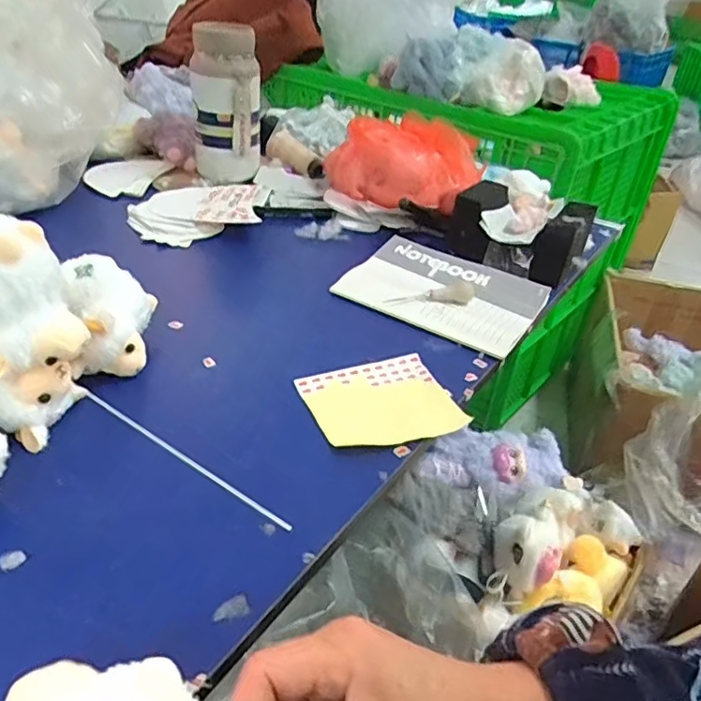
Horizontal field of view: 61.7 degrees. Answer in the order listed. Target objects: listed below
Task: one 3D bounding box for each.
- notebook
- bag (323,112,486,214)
[{"bbox_3d":[0.102,-0.066,0.648,0.197,0.016,0.141,24,45,23],"label":"notebook"},{"bbox_3d":[0.069,-0.271,0.838,0.224,0.103,0.126,9,34,5],"label":"bag"}]

